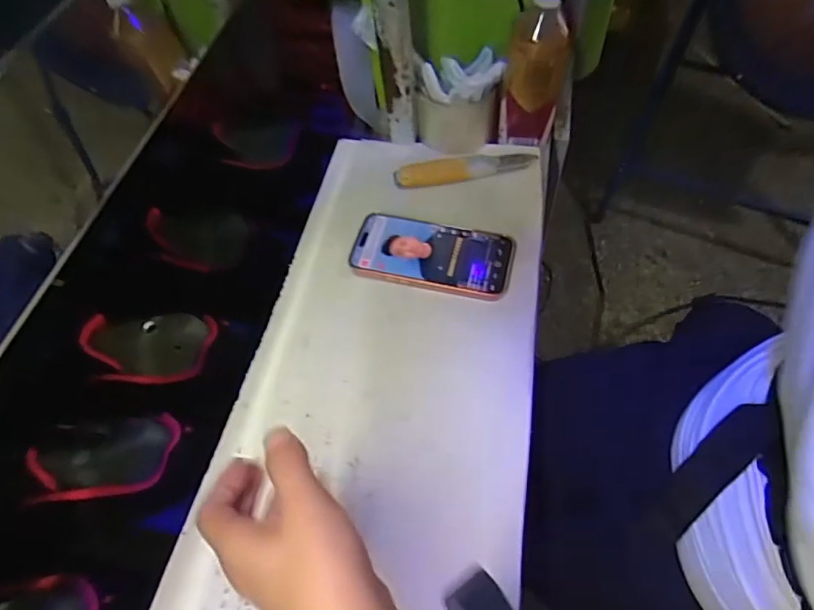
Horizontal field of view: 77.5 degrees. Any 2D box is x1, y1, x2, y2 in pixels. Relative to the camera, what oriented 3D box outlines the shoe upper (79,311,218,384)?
[{"bbox_3d":[-0.245,0.039,0.489,0.116,0.051,0.064,-4,56,2],"label":"shoe upper"}]

